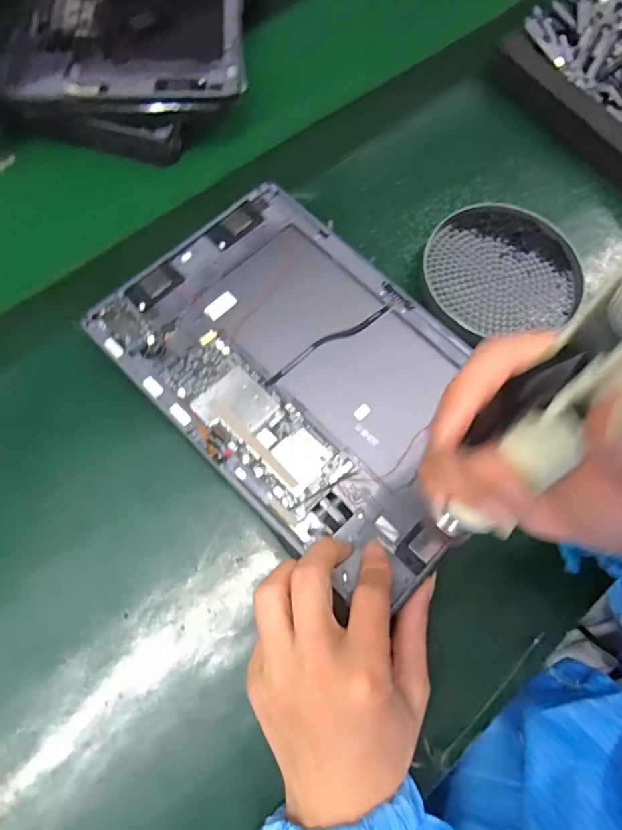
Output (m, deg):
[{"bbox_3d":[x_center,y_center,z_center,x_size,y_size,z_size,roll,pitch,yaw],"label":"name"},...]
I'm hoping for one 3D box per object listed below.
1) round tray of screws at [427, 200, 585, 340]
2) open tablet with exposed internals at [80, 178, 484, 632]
[{"bbox_3d":[0.139,-0.107,0.370,0.110,0.017,0.102,1,69,-2],"label":"round tray of screws"},{"bbox_3d":[0.001,-0.027,0.317,0.249,0.010,0.168,44,75,12],"label":"open tablet with exposed internals"}]

